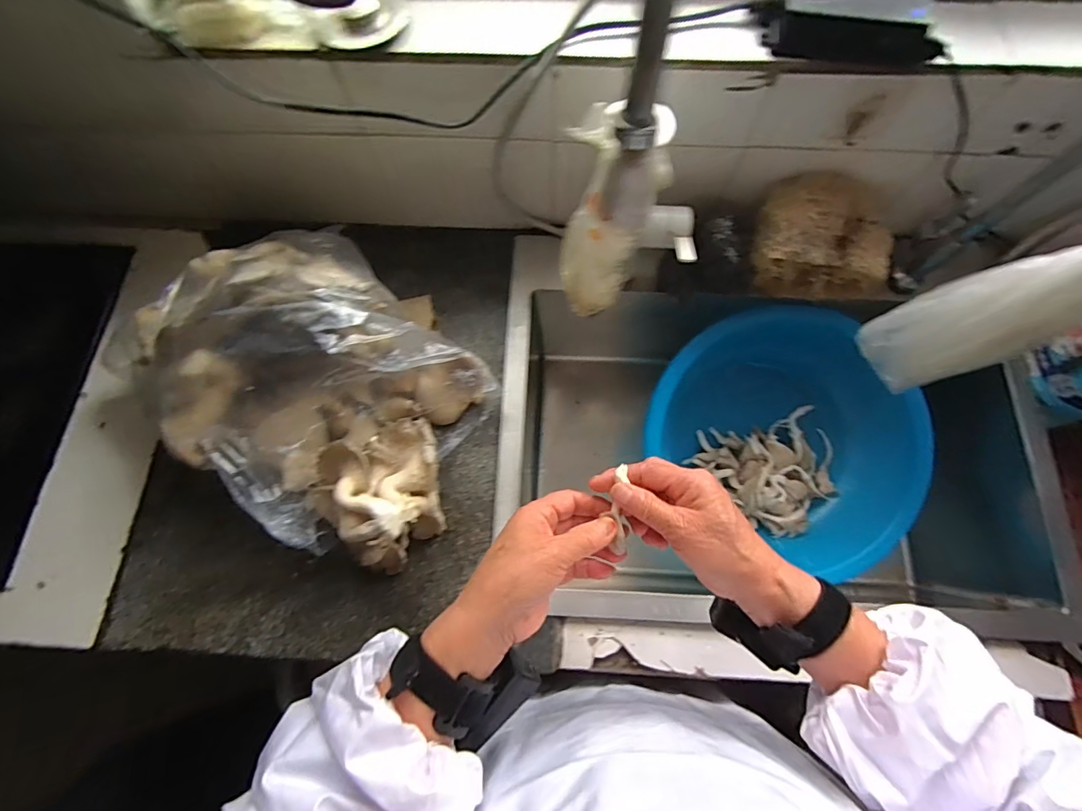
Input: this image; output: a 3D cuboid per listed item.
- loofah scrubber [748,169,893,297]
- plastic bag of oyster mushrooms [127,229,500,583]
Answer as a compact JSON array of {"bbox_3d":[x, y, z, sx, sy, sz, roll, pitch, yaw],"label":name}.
[{"bbox_3d":[0.317,-0.185,0.525,0.158,0.091,0.095,8,73,3],"label":"loofah scrubber"},{"bbox_3d":[-0.221,-0.023,0.478,0.336,0.130,0.261,37,76,11],"label":"plastic bag of oyster mushrooms"}]

